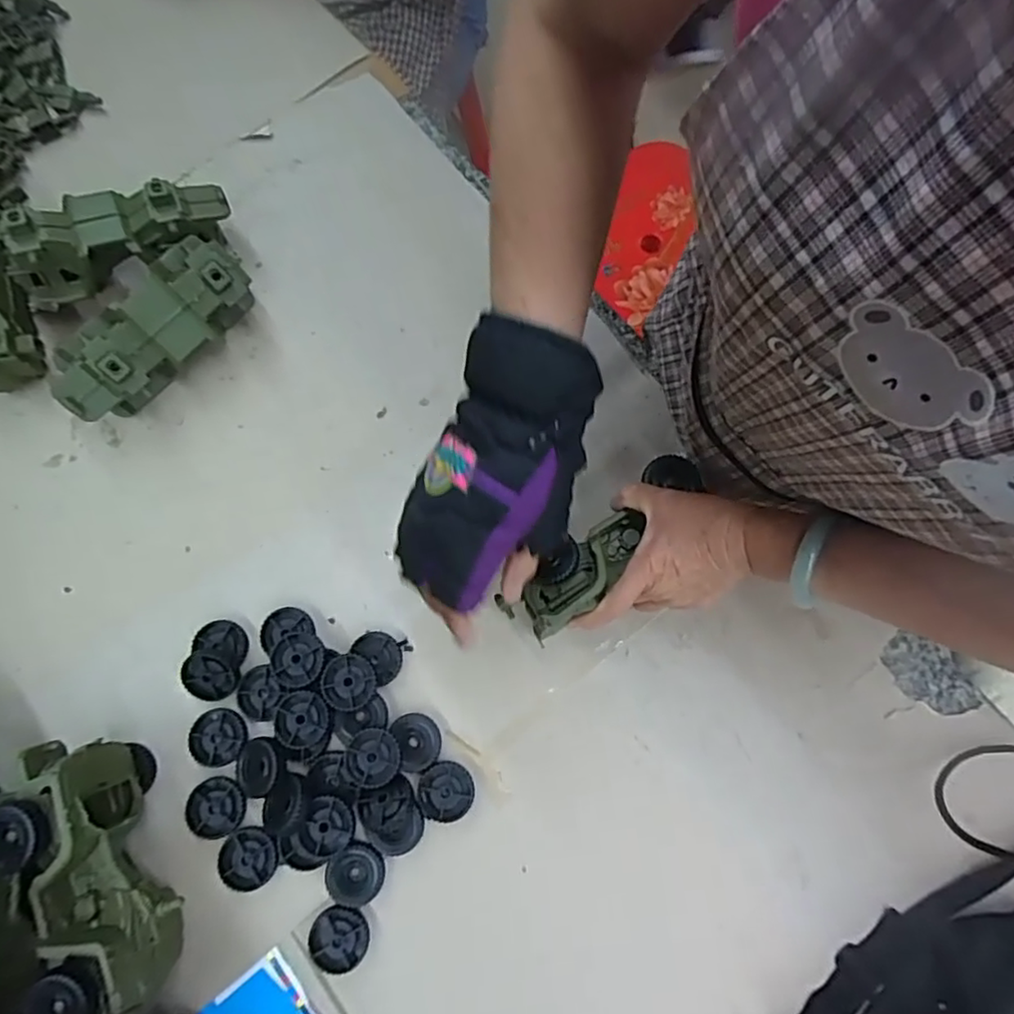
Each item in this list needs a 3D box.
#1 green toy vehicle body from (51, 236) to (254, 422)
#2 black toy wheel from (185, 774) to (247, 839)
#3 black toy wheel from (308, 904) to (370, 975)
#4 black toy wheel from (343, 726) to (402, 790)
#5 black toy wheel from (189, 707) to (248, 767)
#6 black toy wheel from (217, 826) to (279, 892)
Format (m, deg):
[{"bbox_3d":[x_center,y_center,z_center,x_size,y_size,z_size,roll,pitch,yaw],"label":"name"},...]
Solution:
[{"bbox_3d":[-0.314,-0.156,0.563,0.081,0.076,0.183,41,80,9],"label":"green toy vehicle body"},{"bbox_3d":[-0.229,0.237,0.500,0.043,0.013,0.043,0,77,1],"label":"black toy wheel"},{"bbox_3d":[-0.126,0.326,0.478,0.043,0.010,0.044,0,77,1],"label":"black toy wheel"},{"bbox_3d":[-0.107,0.196,0.496,0.045,0.010,0.042,0,77,1],"label":"black toy wheel"},{"bbox_3d":[-0.233,0.187,0.515,0.044,0.015,0.043,0,77,1],"label":"black toy wheel"},{"bbox_3d":[-0.201,0.273,0.488,0.043,0.009,0.043,0,77,1],"label":"black toy wheel"}]

